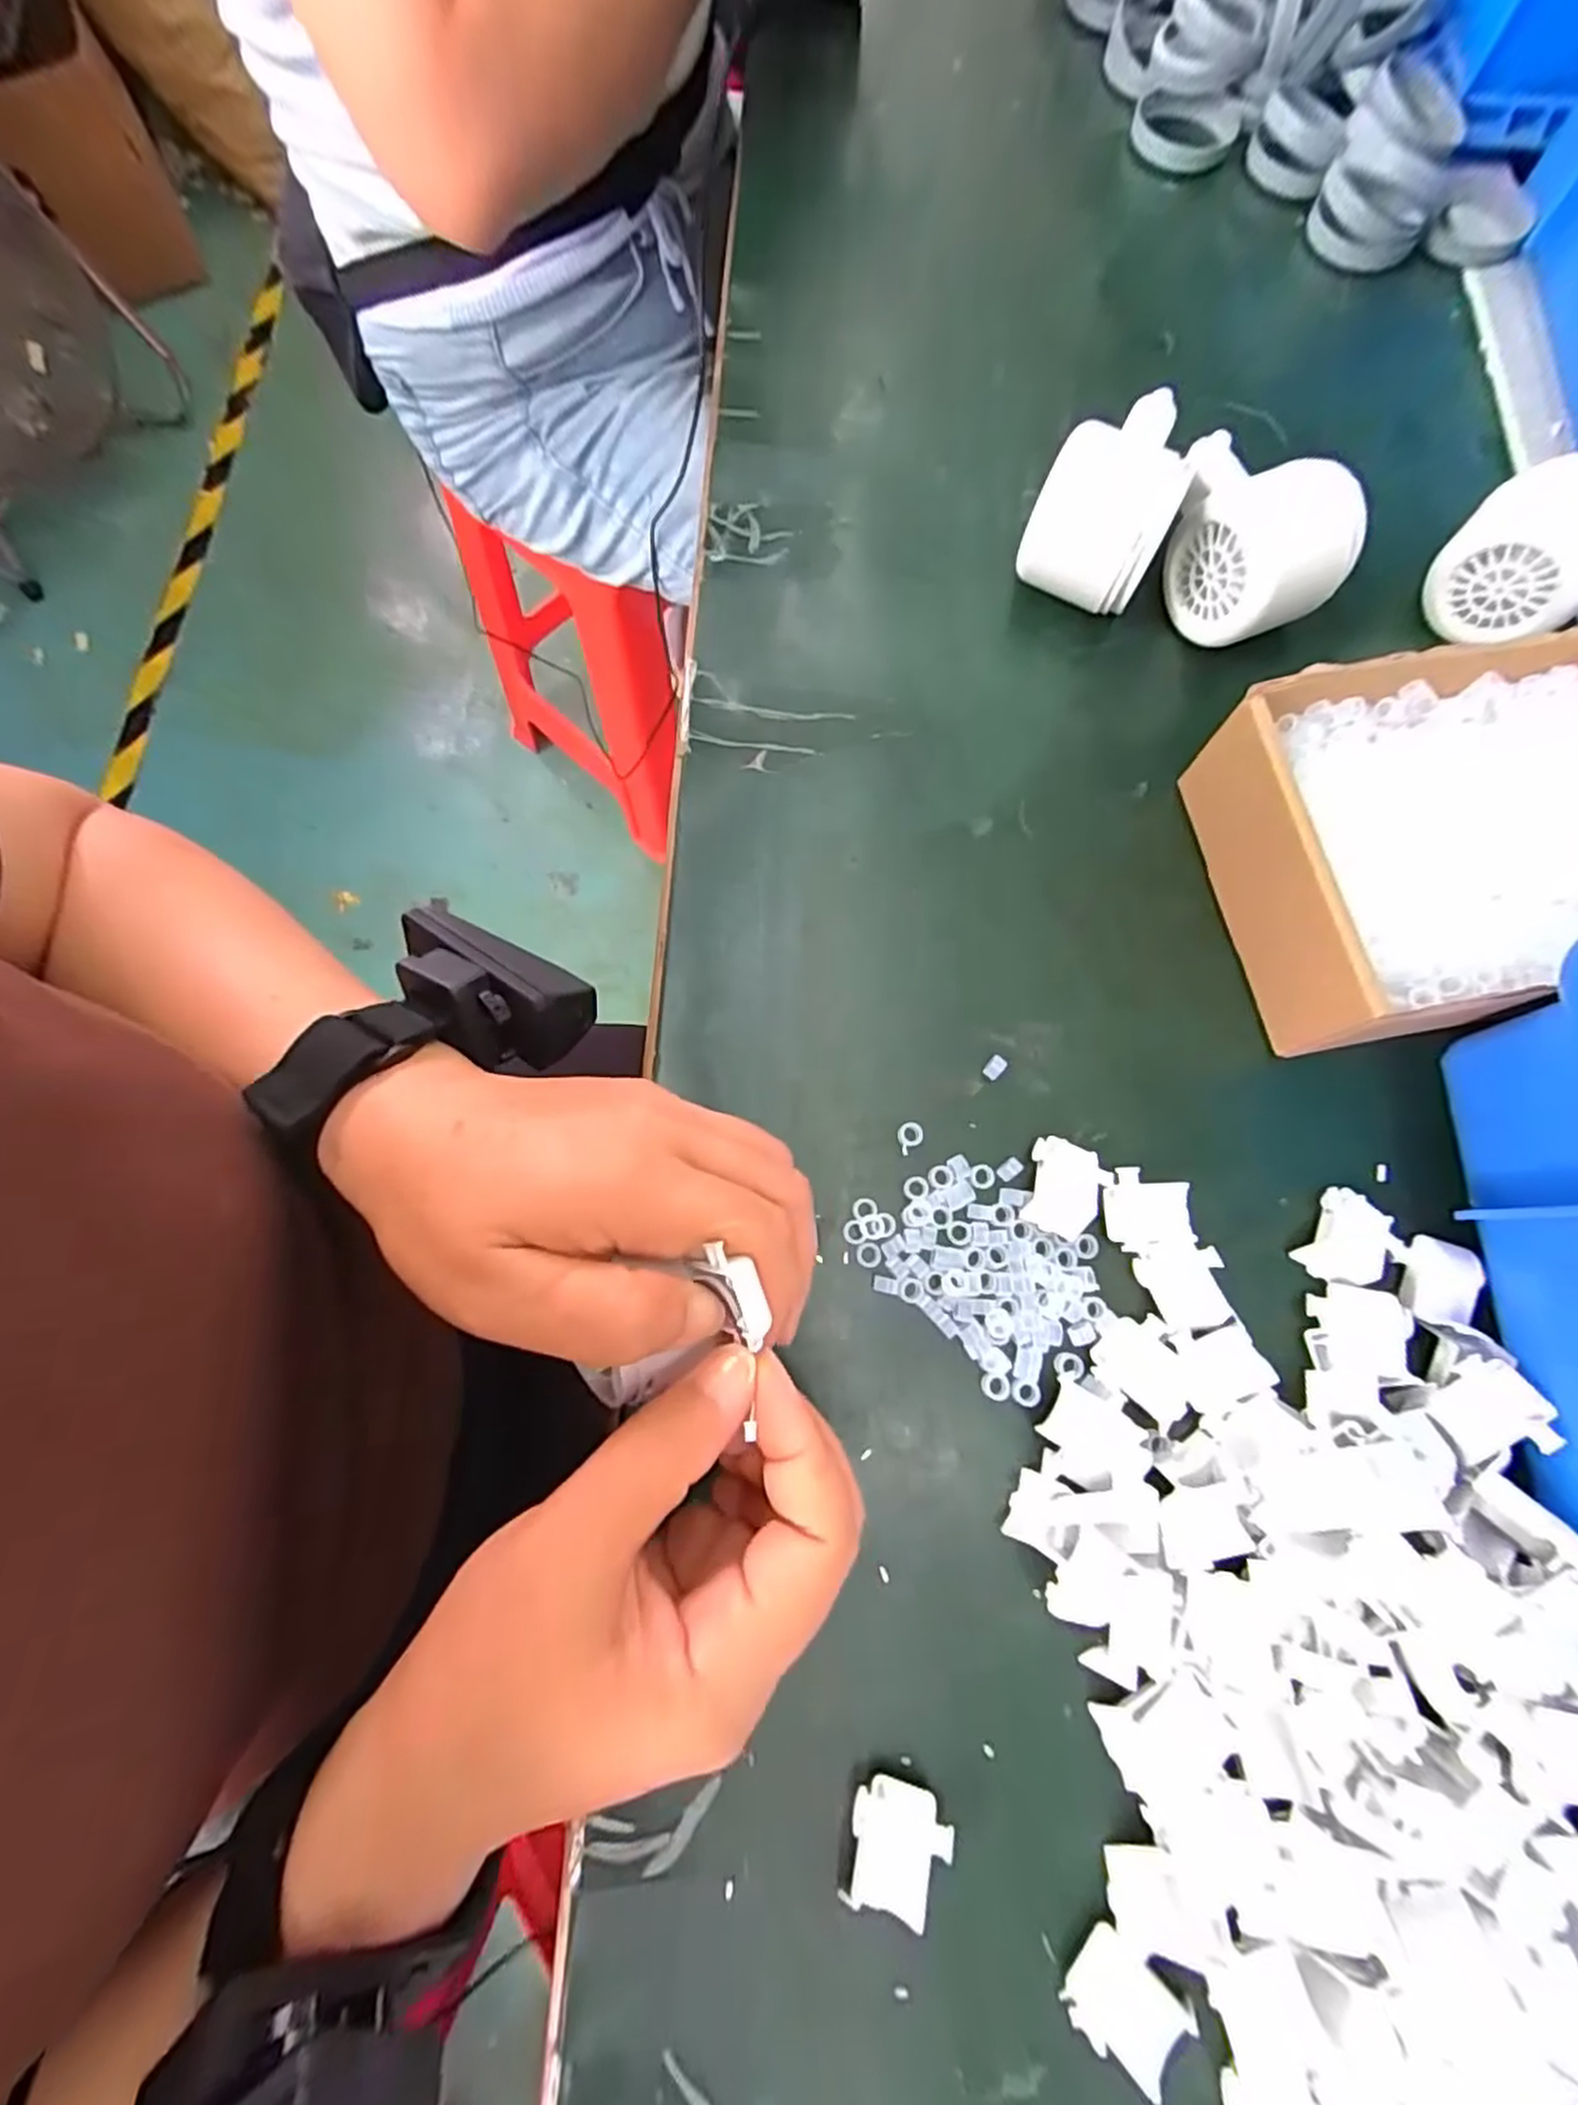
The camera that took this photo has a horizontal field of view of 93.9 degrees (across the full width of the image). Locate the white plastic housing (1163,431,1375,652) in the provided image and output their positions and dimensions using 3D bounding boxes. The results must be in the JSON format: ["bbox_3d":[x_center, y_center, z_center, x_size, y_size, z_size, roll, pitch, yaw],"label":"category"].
[{"bbox_3d":[0.197,-0.215,0.320,0.044,0.064,0.066,-24,77,-7],"label":"white plastic housing"}]

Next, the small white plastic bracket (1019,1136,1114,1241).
[{"bbox_3d":[0.101,0.050,0.270,0.028,0.004,0.033,24,76,5],"label":"small white plastic bracket"}]

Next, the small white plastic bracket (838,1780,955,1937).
[{"bbox_3d":[0.032,0.237,0.220,0.029,0.014,0.030,14,76,2],"label":"small white plastic bracket"}]

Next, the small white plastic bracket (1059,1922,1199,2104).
[{"bbox_3d":[0.096,0.272,0.209,0.028,0.012,0.025,41,78,9],"label":"small white plastic bracket"}]

